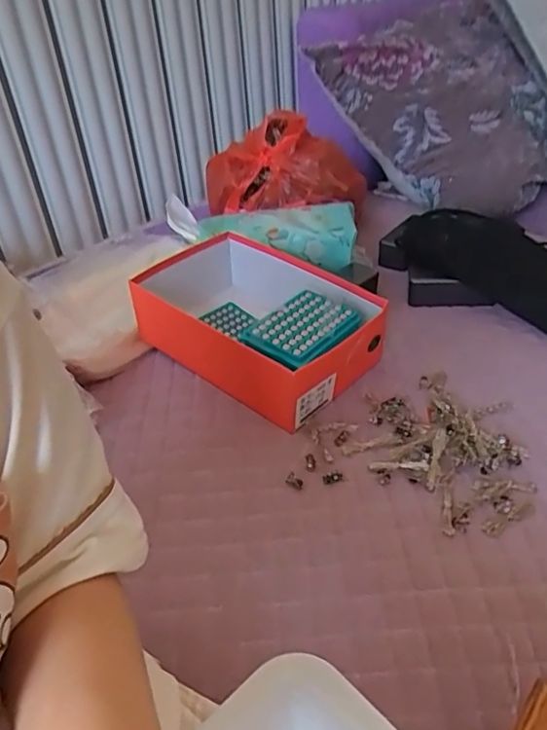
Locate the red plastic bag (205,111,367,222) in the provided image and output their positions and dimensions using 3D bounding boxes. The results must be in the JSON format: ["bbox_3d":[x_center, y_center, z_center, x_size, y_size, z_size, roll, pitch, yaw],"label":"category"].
[{"bbox_3d":[0.012,-0.368,1.051,0.310,0.140,0.198,2,37,8],"label":"red plastic bag"}]

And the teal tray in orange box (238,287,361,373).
[{"bbox_3d":[0.033,-0.044,0.682,0.096,0.019,0.133,24,45,33],"label":"teal tray in orange box"}]

